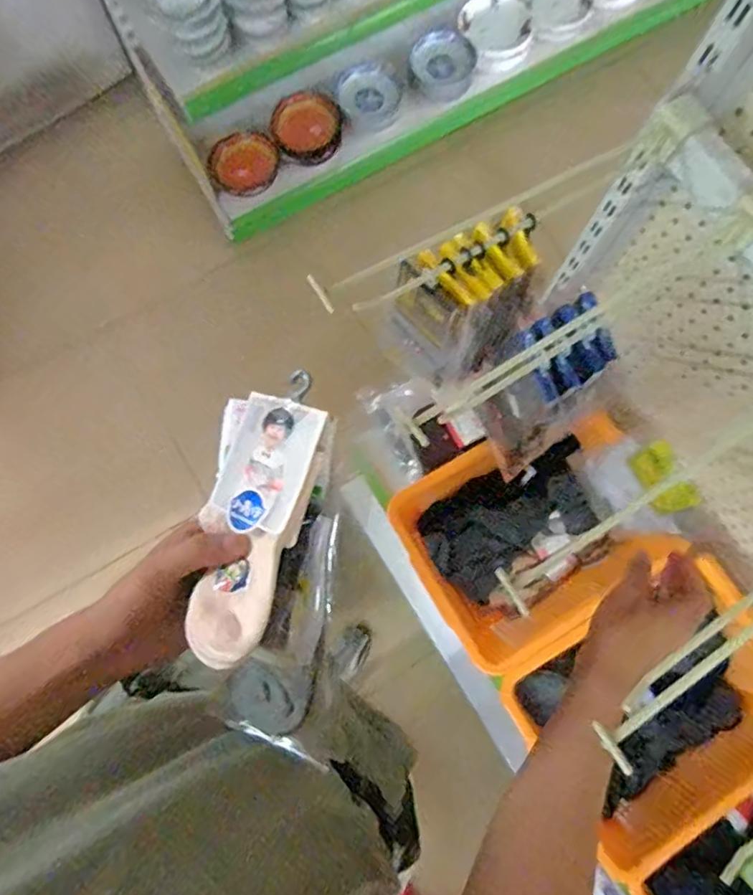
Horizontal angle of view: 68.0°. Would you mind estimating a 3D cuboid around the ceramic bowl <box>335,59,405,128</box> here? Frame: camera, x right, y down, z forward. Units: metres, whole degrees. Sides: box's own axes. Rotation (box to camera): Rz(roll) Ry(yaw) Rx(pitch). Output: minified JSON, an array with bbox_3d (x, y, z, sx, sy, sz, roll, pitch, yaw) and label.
[{"bbox_3d":[-0.011,-0.938,1.479,0.163,0.038,0.170,0,77,0],"label":"ceramic bowl"}]

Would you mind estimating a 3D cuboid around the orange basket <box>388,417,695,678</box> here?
[{"bbox_3d":[0.229,0.124,0.838,0.344,0.104,0.282,-28,78,-7],"label":"orange basket"}]

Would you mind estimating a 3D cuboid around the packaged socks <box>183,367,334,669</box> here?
[{"bbox_3d":[-0.081,0.037,0.348,0.086,0.025,0.170,15,82,30],"label":"packaged socks"}]

